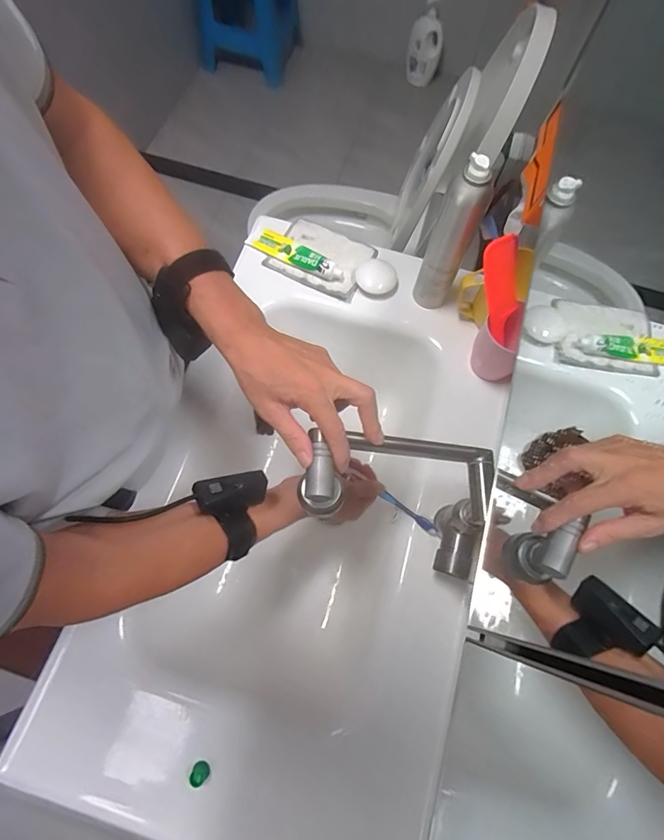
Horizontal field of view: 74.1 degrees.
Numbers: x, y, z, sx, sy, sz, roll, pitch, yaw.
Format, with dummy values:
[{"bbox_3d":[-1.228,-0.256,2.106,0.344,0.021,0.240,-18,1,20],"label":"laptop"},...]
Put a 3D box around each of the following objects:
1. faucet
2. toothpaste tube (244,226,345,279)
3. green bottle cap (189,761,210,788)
[{"bbox_3d":[0.081,0.072,0.449,0.236,0.065,0.140,26,94,-23],"label":"faucet"},{"bbox_3d":[-0.056,-0.260,0.684,0.160,0.023,0.039,28,72,9],"label":"toothpaste tube"},{"bbox_3d":[-0.136,0.364,0.451,0.017,0.021,0.016,0,70,-1],"label":"green bottle cap"}]

